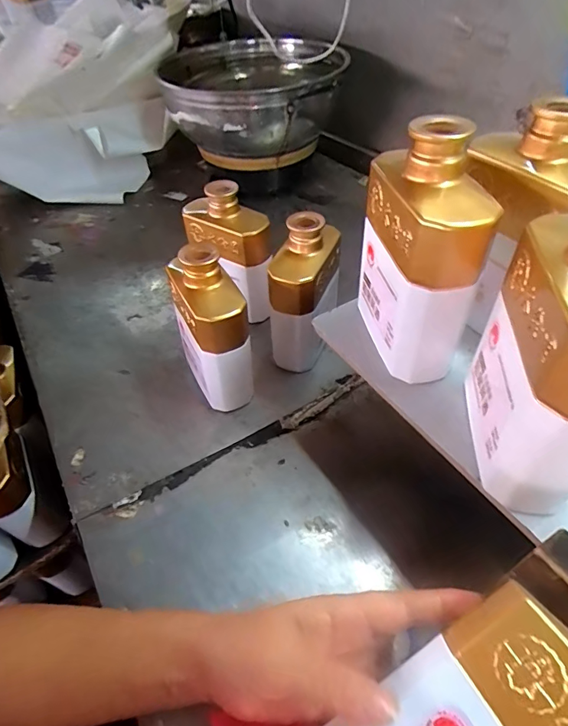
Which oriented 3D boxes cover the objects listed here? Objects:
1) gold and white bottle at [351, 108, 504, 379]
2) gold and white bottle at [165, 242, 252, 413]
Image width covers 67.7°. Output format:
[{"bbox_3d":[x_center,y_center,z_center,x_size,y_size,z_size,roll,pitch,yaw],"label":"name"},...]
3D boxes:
[{"bbox_3d":[0.093,-0.070,0.303,0.054,0.170,0.099,-13,49,-5],"label":"gold and white bottle"},{"bbox_3d":[-0.075,-0.031,0.440,0.054,0.167,0.091,-24,49,-21],"label":"gold and white bottle"}]

